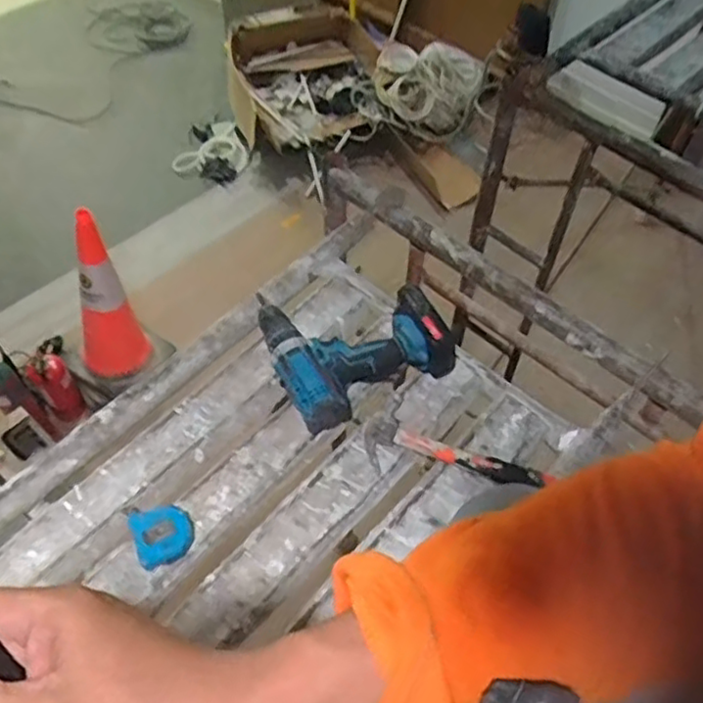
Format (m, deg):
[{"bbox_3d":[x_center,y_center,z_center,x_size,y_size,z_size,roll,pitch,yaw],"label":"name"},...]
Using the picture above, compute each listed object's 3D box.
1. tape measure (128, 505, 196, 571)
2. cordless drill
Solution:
[{"bbox_3d":[-0.208,0.194,0.736,0.061,0.038,0.075,-22,58,-16],"label":"tape measure"},{"bbox_3d":[-0.008,-0.023,0.857,0.203,0.083,0.198,-25,59,-18],"label":"cordless drill"}]

